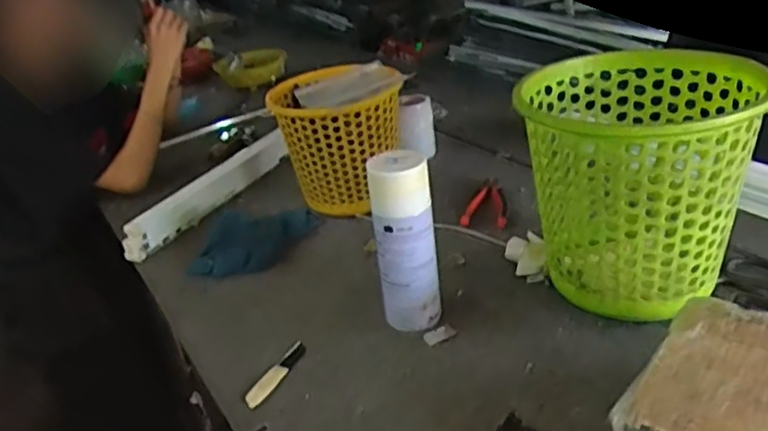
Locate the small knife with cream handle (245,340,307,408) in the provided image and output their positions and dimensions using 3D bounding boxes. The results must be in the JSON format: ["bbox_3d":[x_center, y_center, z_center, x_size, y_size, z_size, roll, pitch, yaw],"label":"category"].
[{"bbox_3d":[-0.121,0.176,0.749,0.020,0.004,0.107,8,30,27],"label":"small knife with cream handle"}]

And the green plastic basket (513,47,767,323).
[{"bbox_3d":[0.281,-0.024,0.757,0.240,0.256,0.245,2,30,18],"label":"green plastic basket"}]

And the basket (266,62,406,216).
[{"bbox_3d":[-0.074,-0.115,1.063,0.184,0.201,0.204,-16,29,-14],"label":"basket"}]

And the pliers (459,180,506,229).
[{"bbox_3d":[0.154,-0.020,1.018,0.065,0.011,0.143,-1,27,12],"label":"pliers"}]

